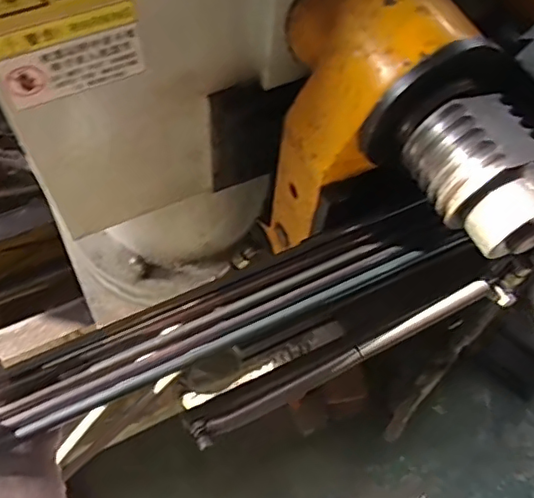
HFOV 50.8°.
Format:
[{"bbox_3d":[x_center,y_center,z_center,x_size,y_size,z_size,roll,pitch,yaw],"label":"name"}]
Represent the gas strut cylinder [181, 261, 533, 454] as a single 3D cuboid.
[{"bbox_3d":[0.080,0.089,0.478,0.303,0.024,0.027,-21,66,-14],"label":"gas strut cylinder"}]

